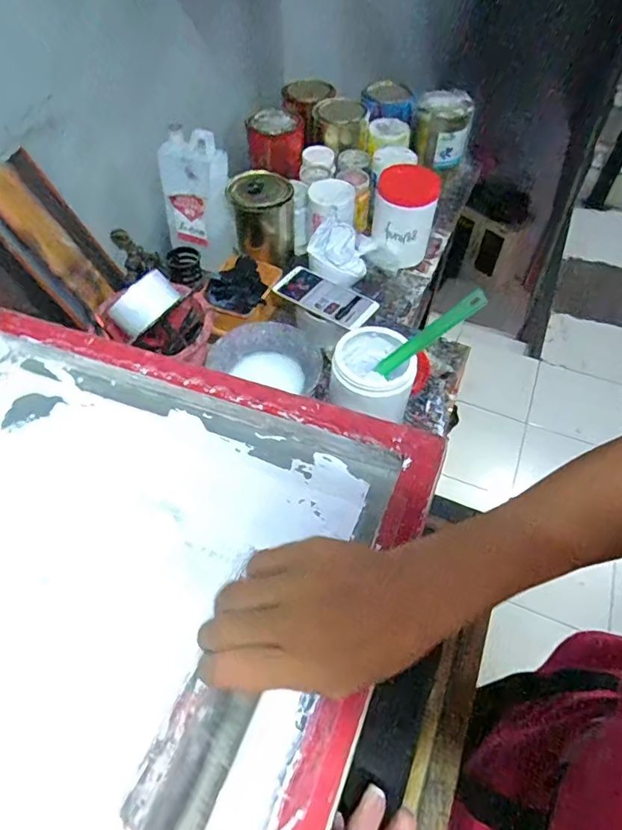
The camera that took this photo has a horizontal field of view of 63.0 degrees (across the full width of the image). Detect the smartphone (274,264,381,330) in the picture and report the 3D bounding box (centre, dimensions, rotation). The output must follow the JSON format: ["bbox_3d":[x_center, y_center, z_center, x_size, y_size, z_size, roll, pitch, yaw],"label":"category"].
[{"bbox_3d":[0.021,-0.183,0.789,0.153,0.013,0.073,27,63,16],"label":"smartphone"}]

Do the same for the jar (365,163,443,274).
[{"bbox_3d":[0.160,-0.337,0.877,0.102,0.143,0.104,11,55,8],"label":"jar"}]

